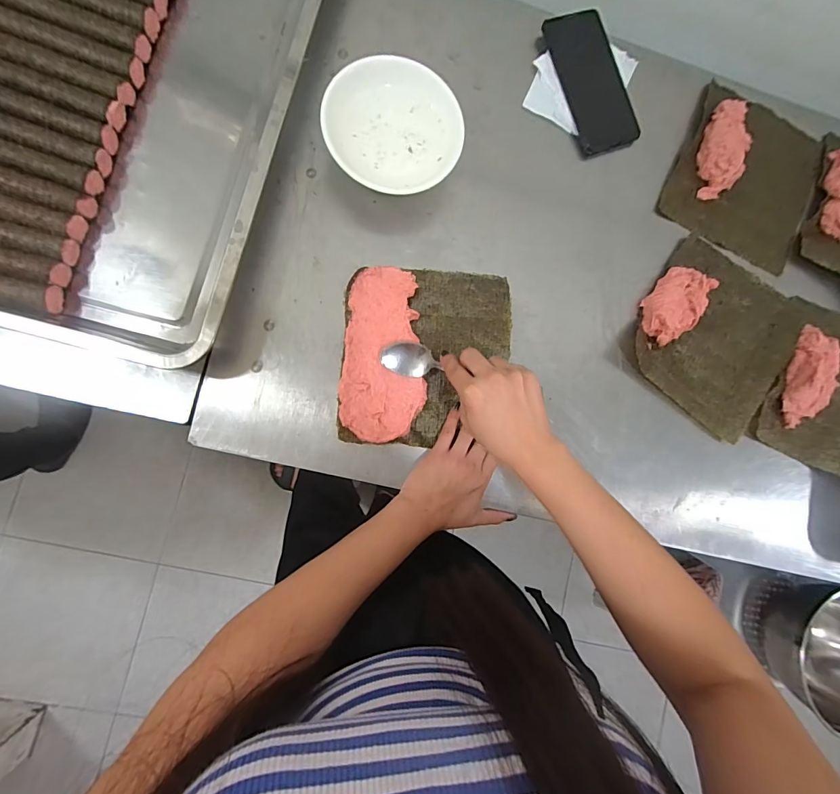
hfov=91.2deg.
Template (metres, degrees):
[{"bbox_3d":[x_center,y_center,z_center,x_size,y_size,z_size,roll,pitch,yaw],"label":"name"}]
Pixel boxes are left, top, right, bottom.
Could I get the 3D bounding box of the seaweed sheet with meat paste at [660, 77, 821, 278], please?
[{"bbox_3d":[0.424,-0.285,0.518,0.183,0.027,0.199,25,84,-5],"label":"seaweed sheet with meat paste"}]

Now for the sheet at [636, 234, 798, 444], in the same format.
[{"bbox_3d":[0.361,-0.080,0.497,0.186,0.031,0.204,36,83,-4],"label":"sheet"}]

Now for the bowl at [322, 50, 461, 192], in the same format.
[{"bbox_3d":[-0.027,-0.286,0.447,0.144,0.052,0.139,0,86,-7],"label":"bowl"}]

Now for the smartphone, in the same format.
[{"bbox_3d":[0.213,-0.387,0.505,0.078,0.014,0.167,-21,89,-8],"label":"smartphone"}]

